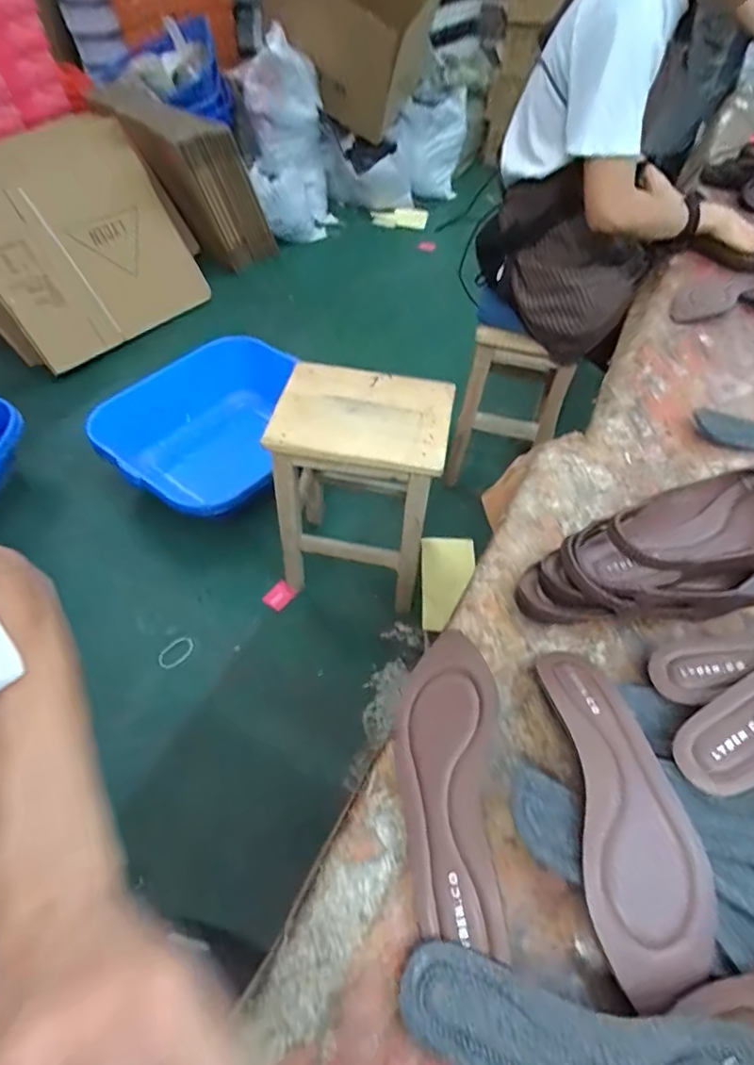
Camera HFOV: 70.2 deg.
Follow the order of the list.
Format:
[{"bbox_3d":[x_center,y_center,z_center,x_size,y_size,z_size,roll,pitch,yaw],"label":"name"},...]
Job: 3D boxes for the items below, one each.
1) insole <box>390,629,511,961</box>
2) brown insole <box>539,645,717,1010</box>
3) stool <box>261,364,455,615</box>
[{"bbox_3d":[0.051,0.173,0.403,0.073,0.033,0.218,6,52,1],"label":"insole"},{"bbox_3d":[0.175,0.193,0.384,0.073,0.023,0.214,1,52,-3],"label":"brown insole"},{"bbox_3d":[-0.031,-0.097,1.172,0.318,0.440,0.261,10,52,5],"label":"stool"}]

